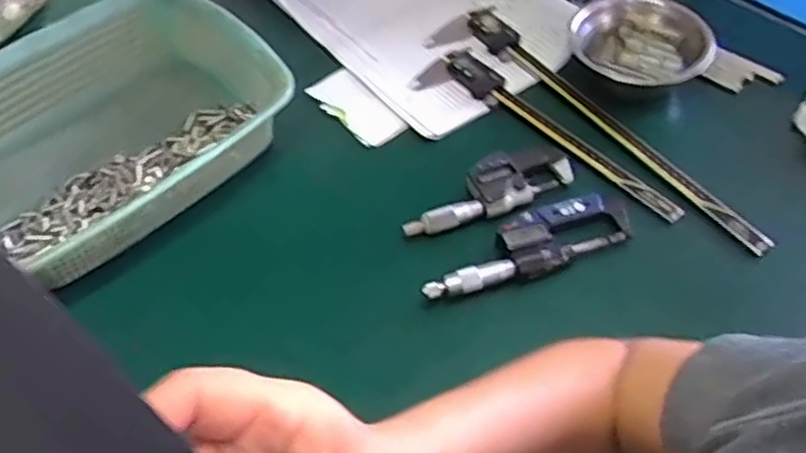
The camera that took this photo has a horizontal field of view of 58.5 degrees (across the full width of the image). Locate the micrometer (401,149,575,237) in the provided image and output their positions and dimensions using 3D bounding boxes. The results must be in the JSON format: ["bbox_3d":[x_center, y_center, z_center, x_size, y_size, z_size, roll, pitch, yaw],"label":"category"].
[{"bbox_3d":[0.072,-0.034,0.614,0.159,0.020,0.054,-23,54,-16],"label":"micrometer"}]

